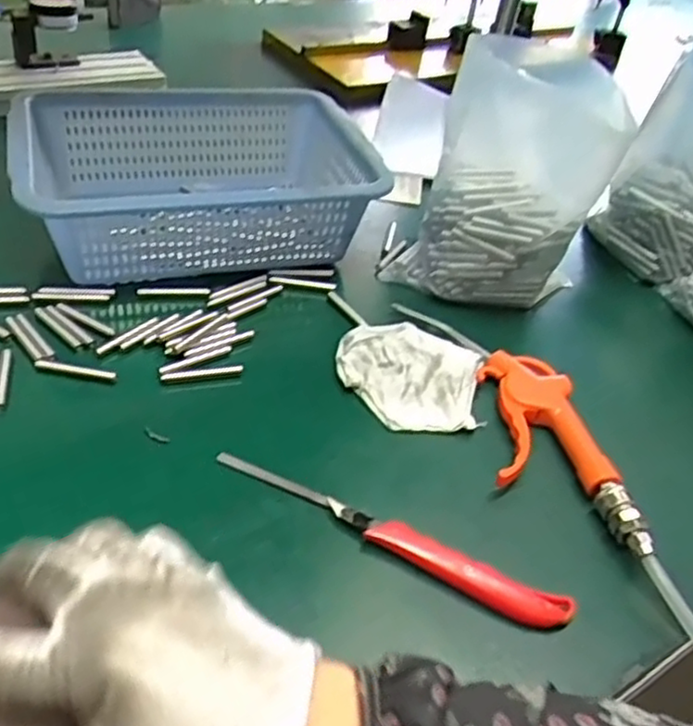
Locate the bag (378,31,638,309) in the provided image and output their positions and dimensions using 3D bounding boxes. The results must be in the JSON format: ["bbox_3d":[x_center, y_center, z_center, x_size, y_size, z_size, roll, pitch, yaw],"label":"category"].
[{"bbox_3d":[0.134,-0.150,0.591,0.157,0.200,0.089,22,41,16],"label":"bag"}]

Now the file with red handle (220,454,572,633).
[{"bbox_3d":[0.022,0.102,0.425,0.223,0.019,0.023,22,41,16],"label":"file with red handle"}]

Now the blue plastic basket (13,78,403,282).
[{"bbox_3d":[-0.139,-0.166,0.662,0.293,0.100,0.219,-7,42,-18],"label":"blue plastic basket"}]

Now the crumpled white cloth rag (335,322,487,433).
[{"bbox_3d":[0.048,0.007,0.547,0.107,0.025,0.102,7,39,-2],"label":"crumpled white cloth rag"}]

